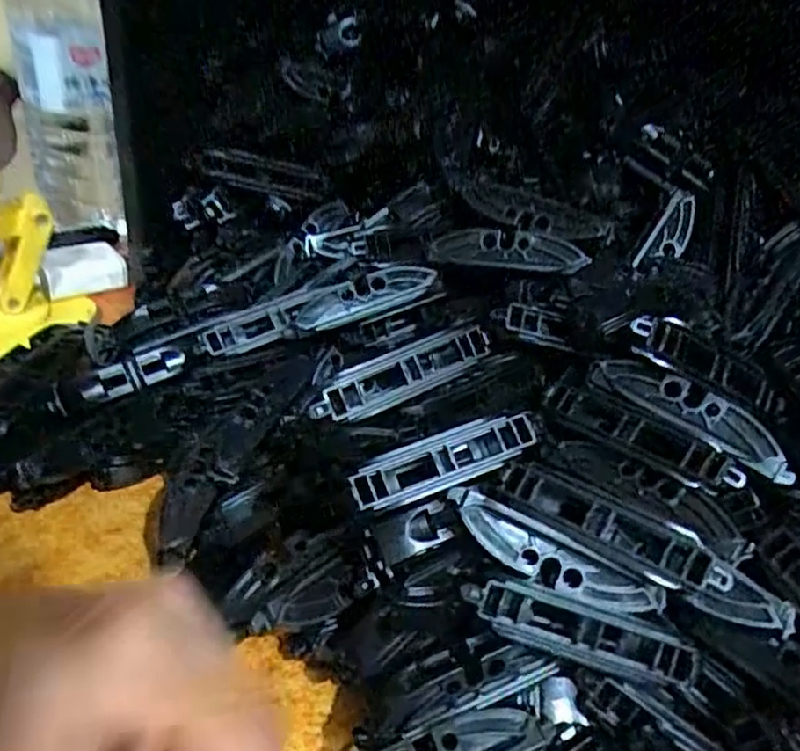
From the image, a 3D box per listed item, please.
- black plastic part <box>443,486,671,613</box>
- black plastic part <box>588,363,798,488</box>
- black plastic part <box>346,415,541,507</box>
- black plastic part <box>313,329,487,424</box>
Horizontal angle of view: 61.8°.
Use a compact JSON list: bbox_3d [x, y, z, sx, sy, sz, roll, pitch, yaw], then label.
[{"bbox_3d":[0.054,0.064,0.238,0.079,0.020,0.013,21,38,17],"label":"black plastic part"},{"bbox_3d":[0.114,0.014,0.262,0.080,0.009,0.020,33,84,24],"label":"black plastic part"},{"bbox_3d":[0.018,0.030,0.251,0.074,0.010,0.017,-12,40,-25],"label":"black plastic part"},{"bbox_3d":[0.001,-0.001,0.267,0.078,0.016,0.013,-17,43,-30],"label":"black plastic part"}]

